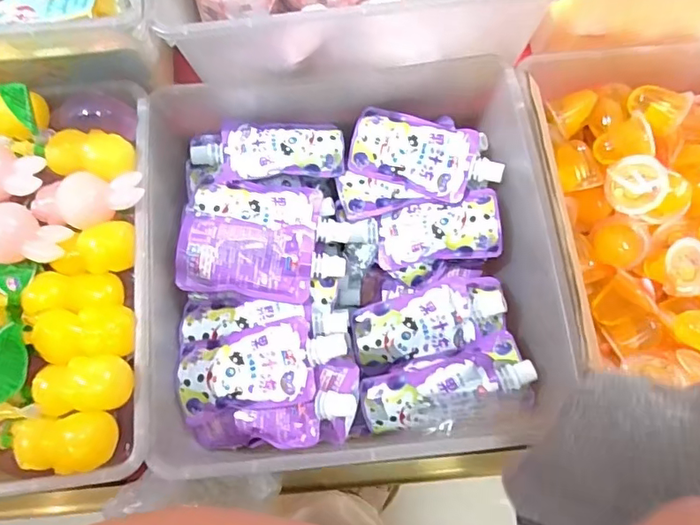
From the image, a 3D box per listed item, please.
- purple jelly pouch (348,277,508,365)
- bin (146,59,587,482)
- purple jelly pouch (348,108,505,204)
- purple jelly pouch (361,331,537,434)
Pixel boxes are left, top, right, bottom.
[{"bbox_3d":[0.066,0.046,0.430,0.124,0.032,0.052,-14,76,-5],"label":"purple jelly pouch"},{"bbox_3d":[0.001,-0.006,0.419,0.301,0.100,0.304,-10,76,-4],"label":"bin"},{"bbox_3d":[0.065,-0.092,0.448,0.124,0.018,0.061,14,75,2],"label":"purple jelly pouch"},{"bbox_3d":[0.071,0.091,0.399,0.125,0.043,0.040,-18,77,-6],"label":"purple jelly pouch"}]

